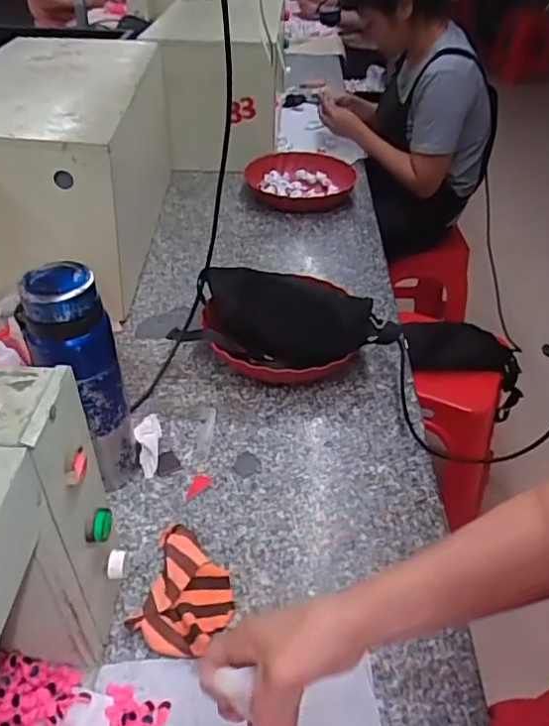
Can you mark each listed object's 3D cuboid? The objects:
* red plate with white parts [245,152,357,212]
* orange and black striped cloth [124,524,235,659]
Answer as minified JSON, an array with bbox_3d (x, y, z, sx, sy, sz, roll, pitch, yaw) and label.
[{"bbox_3d":[0.059,-0.414,1.325,0.239,0.054,0.266,6,40,4],"label":"red plate with white parts"},{"bbox_3d":[-0.089,0.226,0.594,0.091,0.025,0.125,9,41,8],"label":"orange and black striped cloth"}]

